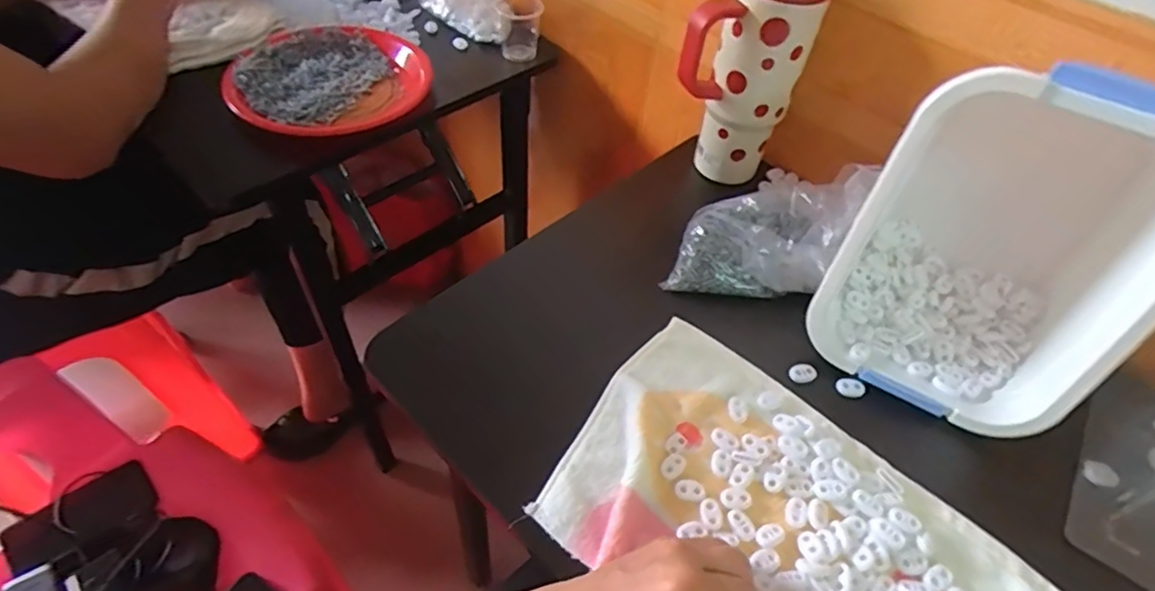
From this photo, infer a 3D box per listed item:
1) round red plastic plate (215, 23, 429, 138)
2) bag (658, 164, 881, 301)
[{"bbox_3d":[-0.309,-0.276,0.745,0.230,0.040,0.231,2,50,-2],"label":"round red plastic plate"},{"bbox_3d":[0.170,-0.061,0.550,0.130,0.102,0.126,25,53,15],"label":"bag"}]

